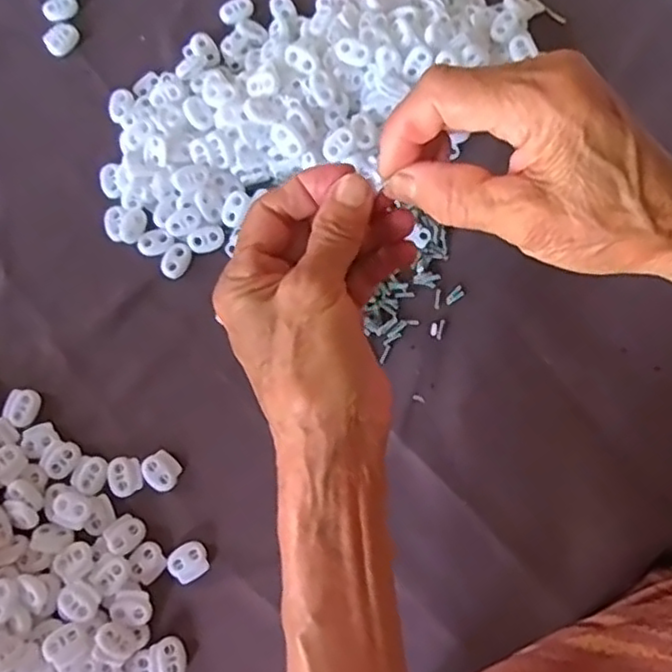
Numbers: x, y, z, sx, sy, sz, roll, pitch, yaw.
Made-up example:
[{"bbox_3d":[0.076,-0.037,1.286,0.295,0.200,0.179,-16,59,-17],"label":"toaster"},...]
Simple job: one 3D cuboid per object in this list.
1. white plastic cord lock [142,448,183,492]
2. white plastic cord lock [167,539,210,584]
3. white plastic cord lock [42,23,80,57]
[{"bbox_3d":[-0.102,0.079,0.388,0.022,0.006,0.020,39,83,9],"label":"white plastic cord lock"},{"bbox_3d":[-0.084,0.129,0.377,0.022,0.008,0.020,-25,79,-2],"label":"white plastic cord lock"},{"bbox_3d":[-0.185,-0.201,0.446,0.023,0.005,0.020,-39,80,-5],"label":"white plastic cord lock"}]

